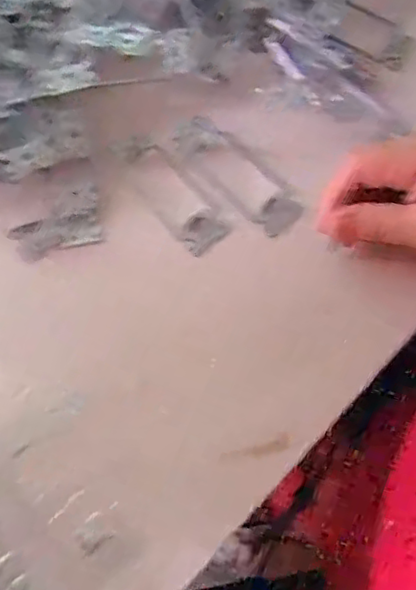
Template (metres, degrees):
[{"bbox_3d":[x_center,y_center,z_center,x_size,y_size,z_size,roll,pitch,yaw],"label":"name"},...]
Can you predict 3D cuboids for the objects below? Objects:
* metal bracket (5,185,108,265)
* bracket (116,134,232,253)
[{"bbox_3d":[-0.105,-0.050,0.452,0.063,0.012,0.040,-18,75,-7],"label":"metal bracket"},{"bbox_3d":[-0.026,-0.074,0.460,0.040,0.008,0.098,-42,79,-12],"label":"bracket"}]

